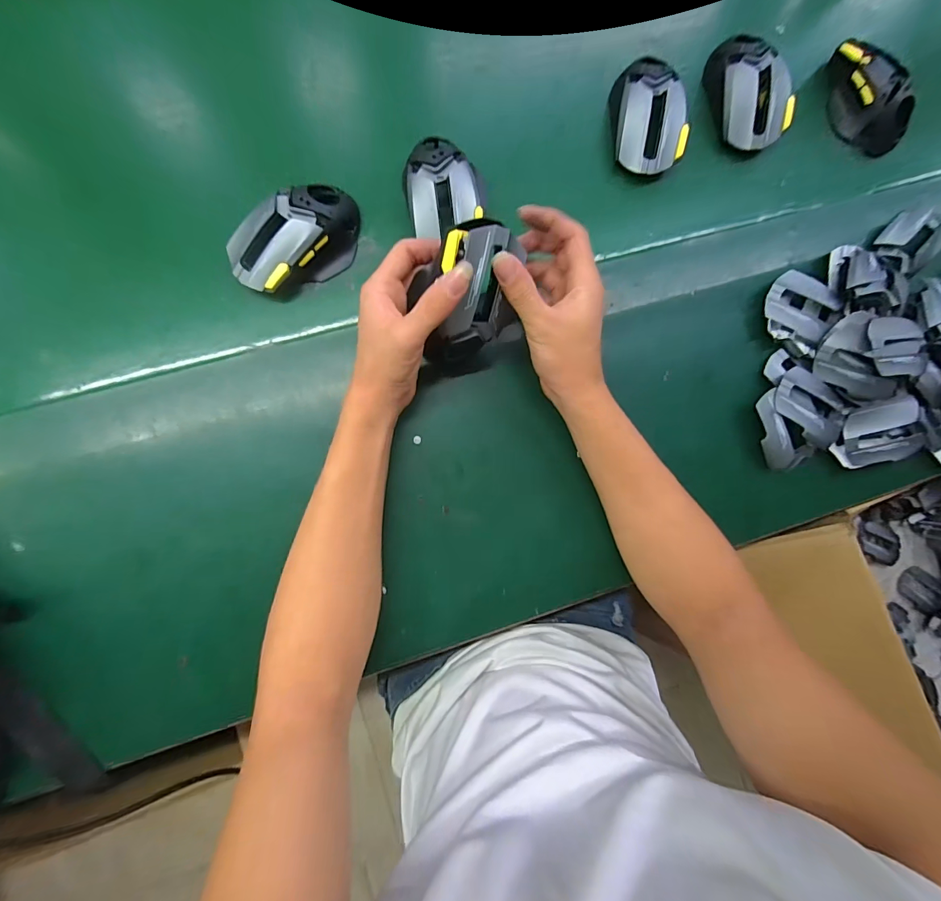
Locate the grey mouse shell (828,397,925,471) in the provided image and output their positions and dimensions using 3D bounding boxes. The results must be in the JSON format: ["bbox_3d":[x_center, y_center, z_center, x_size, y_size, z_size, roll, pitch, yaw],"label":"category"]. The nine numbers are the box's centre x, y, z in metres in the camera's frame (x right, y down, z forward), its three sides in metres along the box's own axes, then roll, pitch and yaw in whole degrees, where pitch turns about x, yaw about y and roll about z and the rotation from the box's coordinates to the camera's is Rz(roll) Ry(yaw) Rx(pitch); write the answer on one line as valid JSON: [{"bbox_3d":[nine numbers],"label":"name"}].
[{"bbox_3d":[0.397,-0.016,0.406,0.084,0.025,0.056,-16,90,-6],"label":"grey mouse shell"}]

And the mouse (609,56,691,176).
[{"bbox_3d":[0.173,-0.321,0.398,0.066,0.036,0.104,6,88,-5],"label":"mouse"}]

